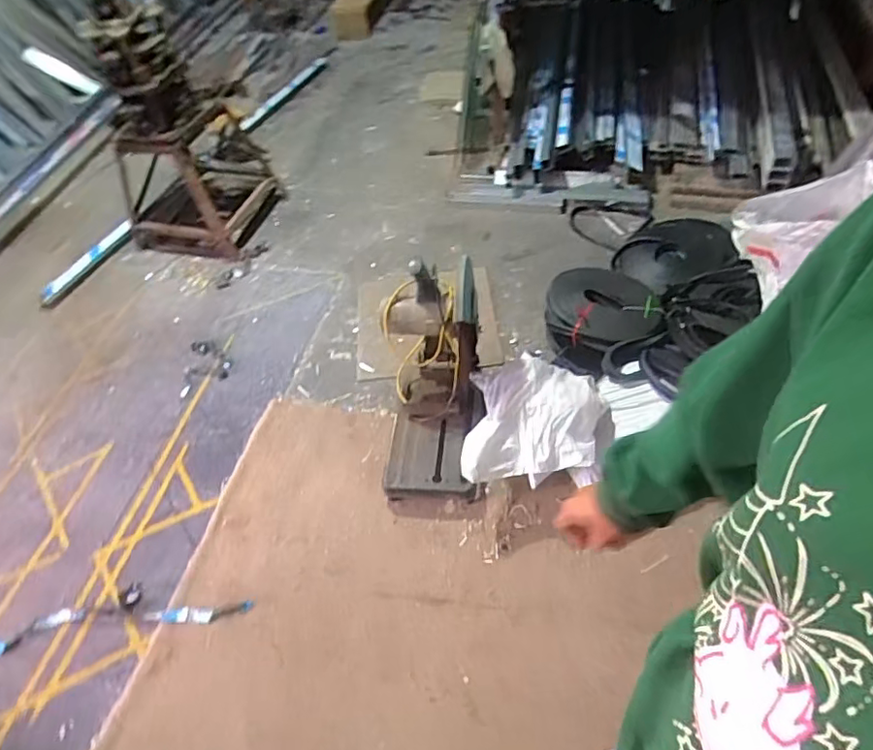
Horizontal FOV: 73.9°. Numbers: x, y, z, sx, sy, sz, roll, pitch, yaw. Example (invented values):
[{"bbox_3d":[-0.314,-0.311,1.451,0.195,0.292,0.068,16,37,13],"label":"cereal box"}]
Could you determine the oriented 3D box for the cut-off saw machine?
[{"bbox_3d":[-0.016,-0.026,1.628,0.268,0.500,0.585,-2,50,7],"label":"cut-off saw machine"}]

